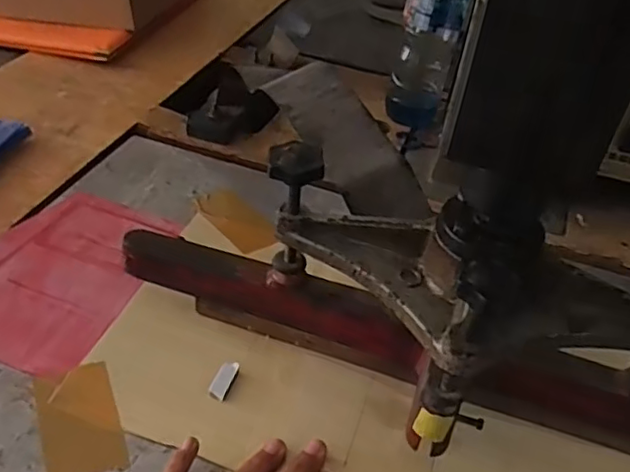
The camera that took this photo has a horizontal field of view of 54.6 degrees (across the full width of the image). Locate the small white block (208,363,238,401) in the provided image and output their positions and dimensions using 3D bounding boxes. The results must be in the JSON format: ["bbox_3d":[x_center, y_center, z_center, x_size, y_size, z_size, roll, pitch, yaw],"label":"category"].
[{"bbox_3d":[-0.063,0.100,0.423,0.013,0.006,0.028,17,40,13],"label":"small white block"}]

